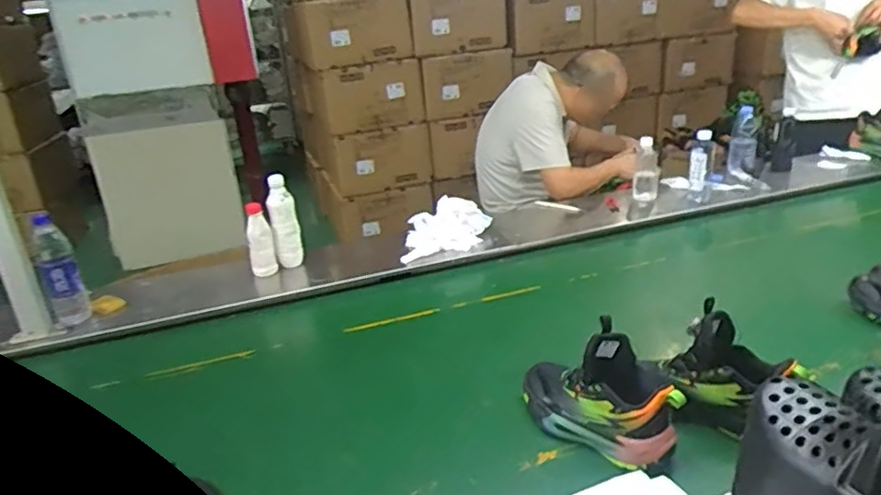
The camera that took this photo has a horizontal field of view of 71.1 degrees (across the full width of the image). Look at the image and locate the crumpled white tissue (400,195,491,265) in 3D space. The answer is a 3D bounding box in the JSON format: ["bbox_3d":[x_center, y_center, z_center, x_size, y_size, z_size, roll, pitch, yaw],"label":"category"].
[{"bbox_3d":[0.013,-0.038,1.450,0.203,0.096,0.174,-3,22,8],"label":"crumpled white tissue"}]

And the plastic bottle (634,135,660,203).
[{"bbox_3d":[0.546,-0.206,1.643,0.066,0.167,0.061,3,24,21],"label":"plastic bottle"}]

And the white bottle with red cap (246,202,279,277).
[{"bbox_3d":[-0.399,-0.016,1.356,0.058,0.155,0.067,-12,23,-16],"label":"white bottle with red cap"}]

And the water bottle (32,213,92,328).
[{"bbox_3d":[-0.723,0.049,1.168,0.062,0.213,0.065,-16,24,-25],"label":"water bottle"}]

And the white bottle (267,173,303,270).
[{"bbox_3d":[-0.348,-0.058,1.379,0.057,0.198,0.066,-10,22,-11],"label":"white bottle"}]

